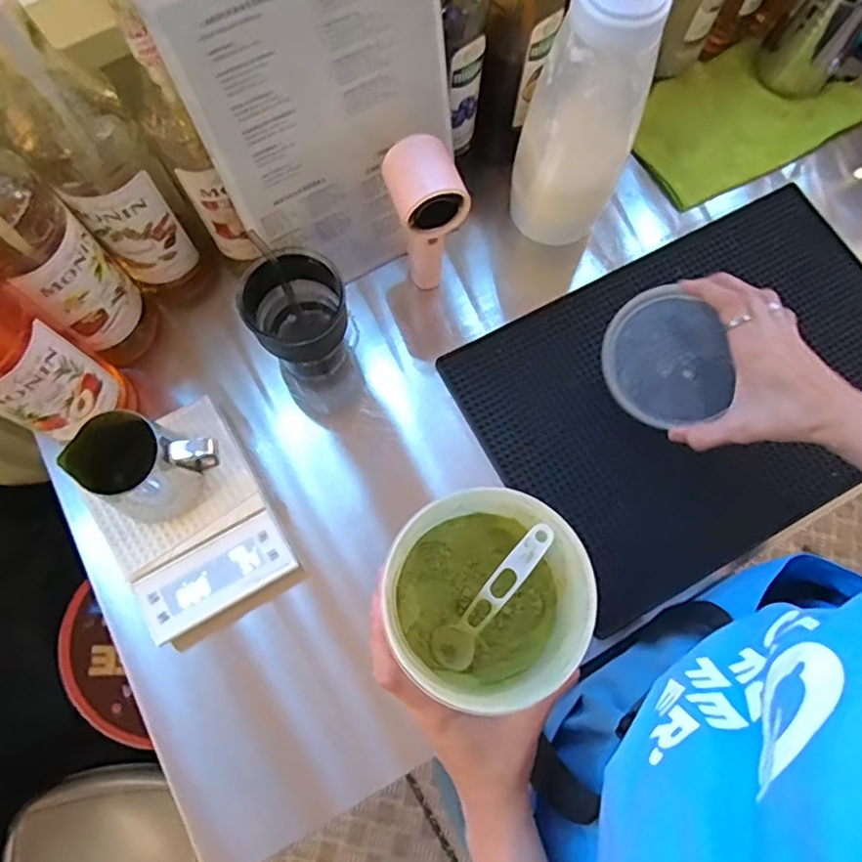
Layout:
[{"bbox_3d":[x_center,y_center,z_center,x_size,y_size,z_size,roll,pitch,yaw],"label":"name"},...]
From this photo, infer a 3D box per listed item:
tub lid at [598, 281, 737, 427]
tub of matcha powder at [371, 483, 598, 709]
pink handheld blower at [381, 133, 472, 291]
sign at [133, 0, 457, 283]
[{"bbox_3d":[0.208,-0.063,0.537,0.103,0.007,0.119,-30,78,6],"label":"tub lid"},{"bbox_3d":[0.033,0.115,0.416,0.123,0.107,0.119,0,74,-1],"label":"tub of matcha powder"},{"bbox_3d":[-0.007,-0.186,0.548,0.059,0.157,0.062,-24,75,-8],"label":"pink handheld blower"},{"bbox_3d":[-0.071,-0.245,0.492,0.203,0.283,0.010,-30,61,-7],"label":"sign"}]

